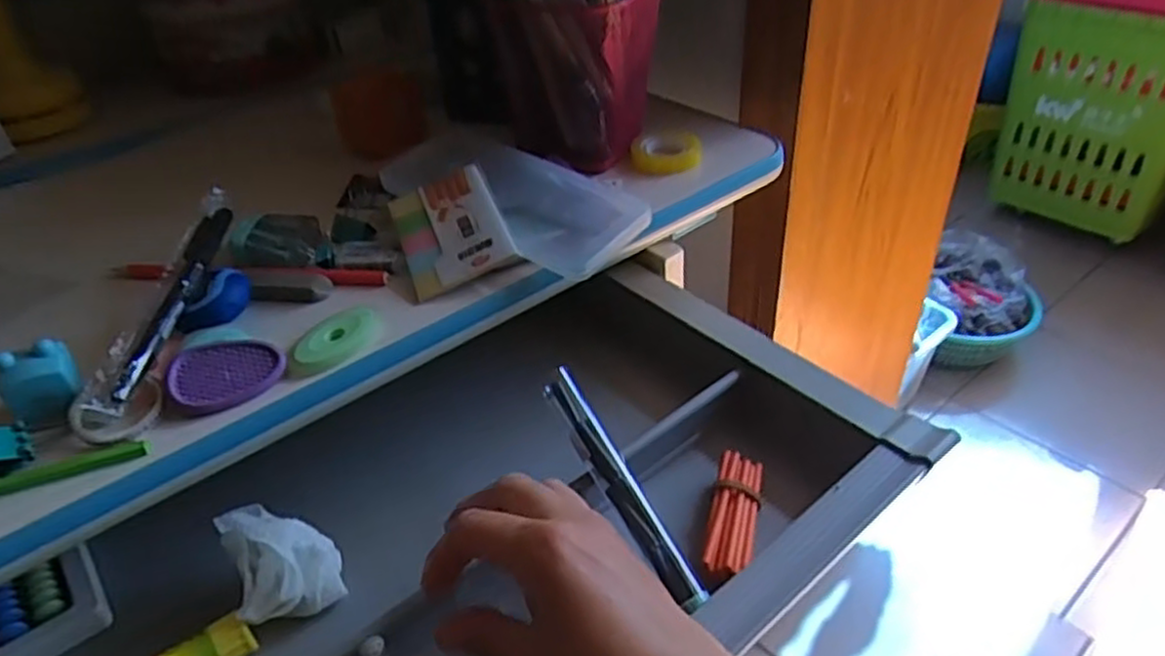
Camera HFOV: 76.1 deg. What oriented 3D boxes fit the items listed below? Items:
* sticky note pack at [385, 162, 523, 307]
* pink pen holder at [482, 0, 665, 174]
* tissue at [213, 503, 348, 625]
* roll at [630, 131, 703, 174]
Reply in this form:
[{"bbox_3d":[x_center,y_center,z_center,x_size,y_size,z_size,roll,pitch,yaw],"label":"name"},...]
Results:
[{"bbox_3d":[-0.073,-0.054,0.416,0.058,0.011,0.079,-27,55,-4],"label":"sticky note pack"},{"bbox_3d":[-0.002,-0.166,0.487,0.087,0.100,0.074,18,42,26],"label":"pink pen holder"},{"bbox_3d":[-0.153,0.113,0.378,0.048,0.052,0.049,-18,40,-18],"label":"tissue"},{"bbox_3d":[0.057,-0.120,0.509,0.047,0.015,0.047,-2,37,2],"label":"roll"}]

